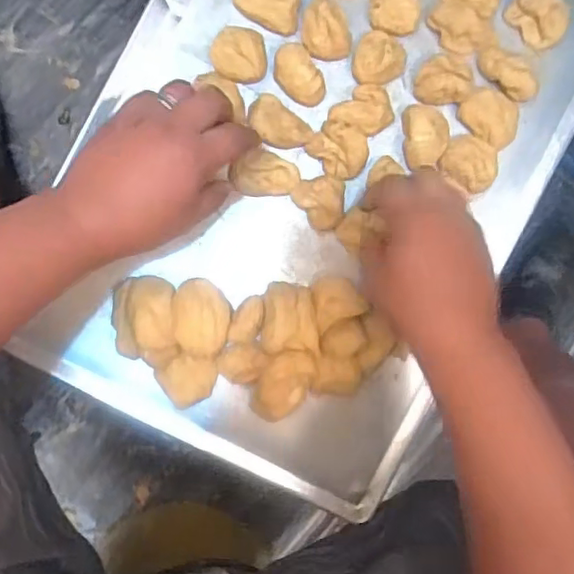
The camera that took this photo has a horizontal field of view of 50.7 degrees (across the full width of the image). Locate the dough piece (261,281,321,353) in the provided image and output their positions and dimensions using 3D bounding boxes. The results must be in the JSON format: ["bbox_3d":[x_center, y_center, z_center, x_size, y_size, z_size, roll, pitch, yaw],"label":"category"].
[{"bbox_3d":[0.003,0.023,0.451,0.041,0.032,0.049,3,89,-7],"label":"dough piece"}]

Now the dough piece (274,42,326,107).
[{"bbox_3d":[0.009,-0.156,0.446,0.028,0.018,0.045,-31,93,-6],"label":"dough piece"}]

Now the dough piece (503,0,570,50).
[{"bbox_3d":[0.191,-0.205,0.457,0.045,0.021,0.030,42,85,-5],"label":"dough piece"}]

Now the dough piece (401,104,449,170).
[{"bbox_3d":[0.106,-0.114,0.458,0.031,0.022,0.044,-2,90,-7],"label":"dough piece"}]

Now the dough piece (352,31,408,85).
[{"bbox_3d":[0.072,-0.170,0.452,0.041,0.027,0.039,0,90,-7],"label":"dough piece"}]

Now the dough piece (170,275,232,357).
[{"bbox_3d":[-0.063,0.022,0.446,0.040,0.035,0.055,2,89,-7],"label":"dough piece"}]

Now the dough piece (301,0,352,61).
[{"bbox_3d":[0.030,-0.188,0.445,0.037,0.023,0.037,0,90,-7],"label":"dough piece"}]

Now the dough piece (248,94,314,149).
[{"bbox_3d":[-0.006,-0.120,0.448,0.048,0.017,0.027,39,85,-5],"label":"dough piece"}]

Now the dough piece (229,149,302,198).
[{"bbox_3d":[-0.015,-0.084,0.455,0.045,0.024,0.033,0,90,-7],"label":"dough piece"}]

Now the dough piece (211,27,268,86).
[{"bbox_3d":[-0.034,-0.170,0.444,0.040,0.019,0.040,0,90,-7],"label":"dough piece"}]

